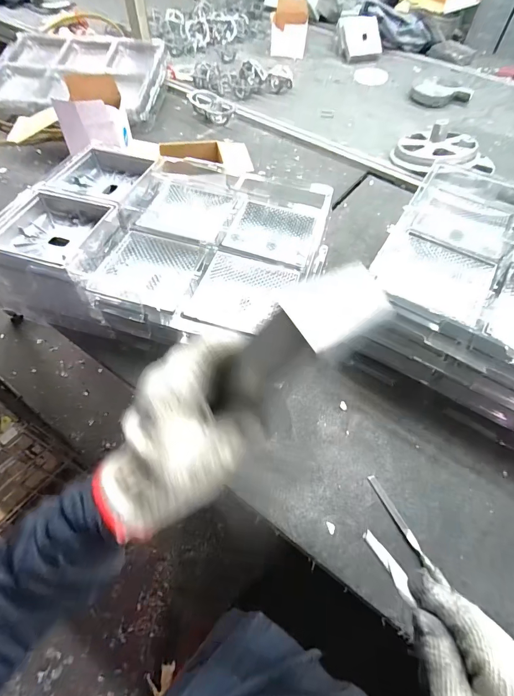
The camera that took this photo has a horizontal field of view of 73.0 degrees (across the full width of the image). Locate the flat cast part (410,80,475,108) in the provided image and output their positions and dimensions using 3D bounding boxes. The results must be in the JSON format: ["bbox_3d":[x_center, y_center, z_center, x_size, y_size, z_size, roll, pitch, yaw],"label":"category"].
[{"bbox_3d":[0.638,-0.889,1.218,0.184,0.033,0.161,35,60,17],"label":"flat cast part"}]

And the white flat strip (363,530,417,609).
[{"bbox_3d":[0.121,0.197,0.314,0.015,0.007,0.062,-22,53,-18],"label":"white flat strip"}]

